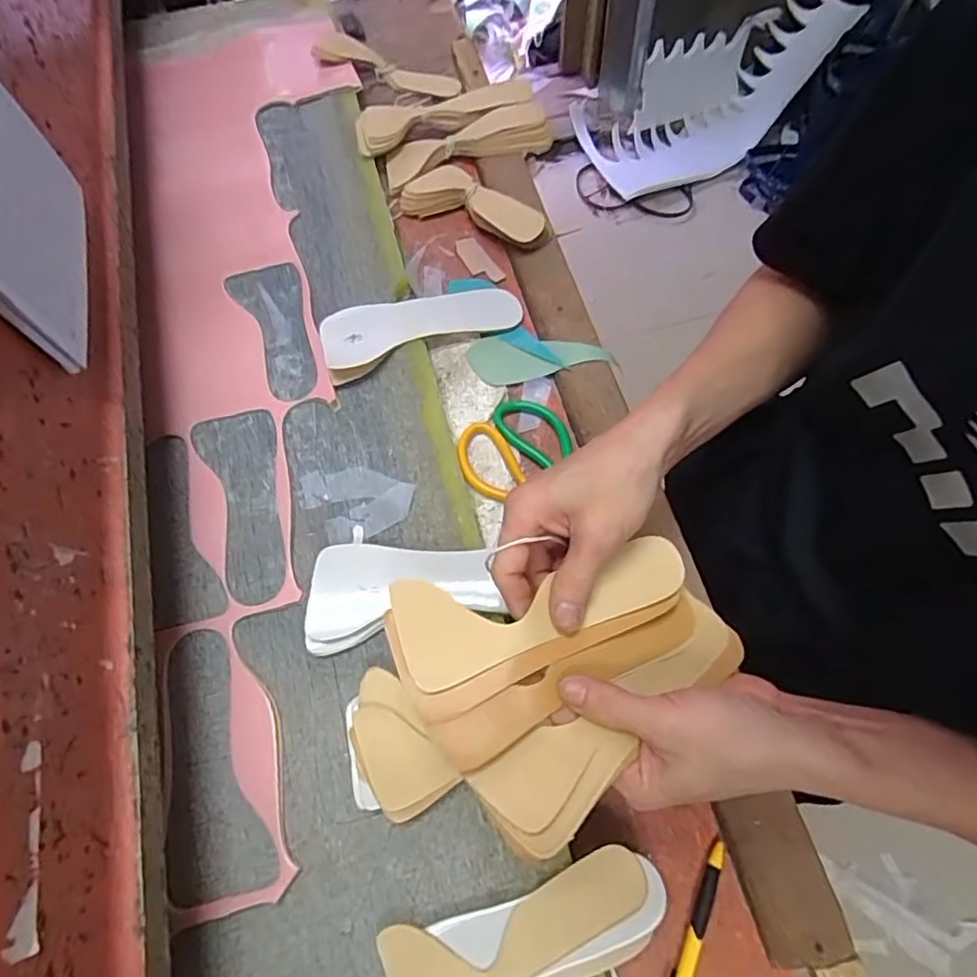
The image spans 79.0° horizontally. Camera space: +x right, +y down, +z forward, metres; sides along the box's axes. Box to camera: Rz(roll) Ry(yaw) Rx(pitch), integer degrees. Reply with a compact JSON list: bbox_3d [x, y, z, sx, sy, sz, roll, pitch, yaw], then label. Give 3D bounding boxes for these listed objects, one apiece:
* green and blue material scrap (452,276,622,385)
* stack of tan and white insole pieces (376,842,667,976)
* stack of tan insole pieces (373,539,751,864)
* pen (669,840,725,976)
[{"bbox_3d":[0.018,-0.149,0.605,0.192,0.008,0.094,38,80,21],"label":"green and blue material scrap"},{"bbox_3d":[0.029,0.301,0.377,0.181,0.020,0.088,-17,66,-7],"label":"stack of tan and white insole pieces"},{"bbox_3d":[0.041,0.089,0.354,0.175,0.035,0.152,-37,70,-15],"label":"stack of tan insole pieces"},{"bbox_3d":[0.136,0.308,0.398,0.014,0.011,0.132,25,68,12],"label":"pen"}]

